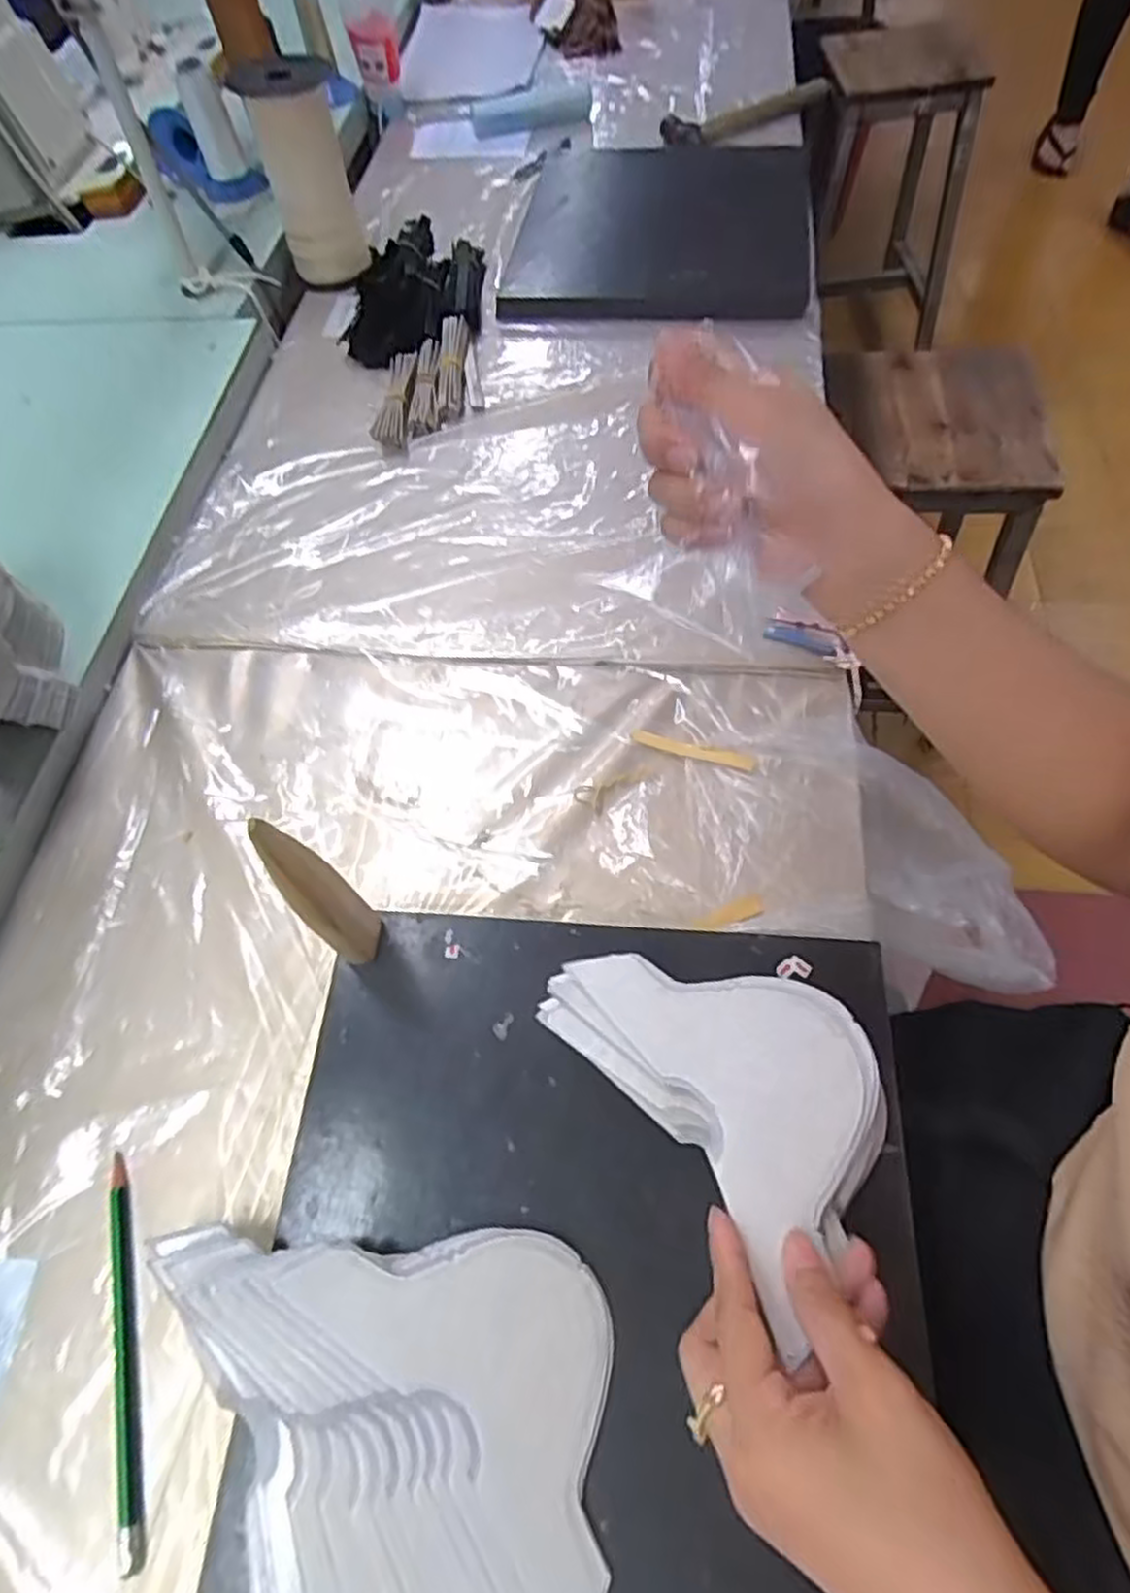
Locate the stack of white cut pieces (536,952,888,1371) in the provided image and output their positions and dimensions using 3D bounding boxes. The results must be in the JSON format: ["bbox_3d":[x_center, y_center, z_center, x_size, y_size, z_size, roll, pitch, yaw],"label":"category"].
[{"bbox_3d":[0.076,0.122,0.350,0.107,0.025,0.161,-35,65,-15],"label":"stack of white cut pieces"}]

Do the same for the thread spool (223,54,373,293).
[{"bbox_3d":[-0.249,-0.593,0.744,0.085,0.159,0.076,-7,61,0],"label":"thread spool"}]

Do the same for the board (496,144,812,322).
[{"bbox_3d":[0.100,-0.599,0.797,0.299,0.032,0.306,4,62,6],"label":"board"}]

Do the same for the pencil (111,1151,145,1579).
[{"bbox_3d":[-0.212,0.262,0.367,0.011,0.006,0.167,-18,62,-6],"label":"pencil"}]

